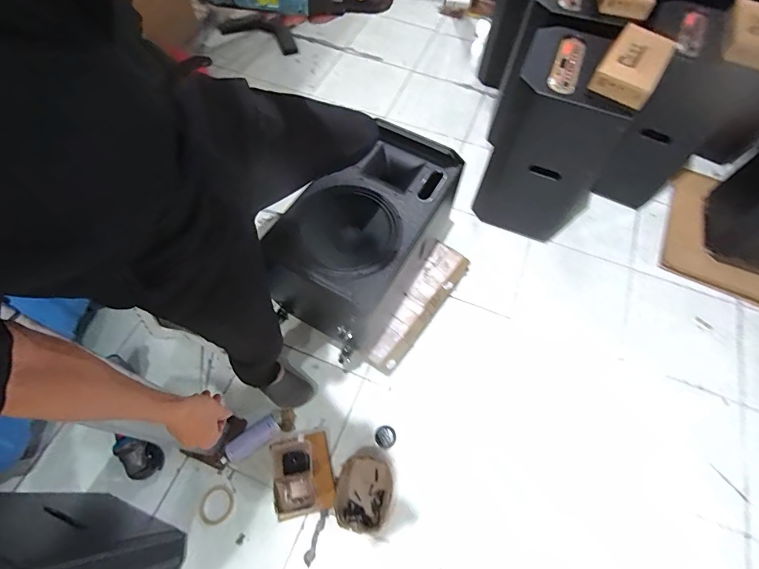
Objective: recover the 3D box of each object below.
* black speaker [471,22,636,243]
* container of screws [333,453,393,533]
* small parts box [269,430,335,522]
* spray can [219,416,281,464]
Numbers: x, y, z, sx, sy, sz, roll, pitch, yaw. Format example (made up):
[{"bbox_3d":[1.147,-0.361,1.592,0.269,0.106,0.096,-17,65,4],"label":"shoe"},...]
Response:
[{"bbox_3d":[0.605,-0.480,1.406,0.382,0.625,0.384,32,66,14],"label":"black speaker"},{"bbox_3d":[-0.045,0.600,1.140,0.164,0.059,0.195,5,62,0],"label":"container of screws"},{"bbox_3d":[-0.228,0.547,1.139,0.169,0.080,0.209,-12,64,-9],"label":"small parts box"},{"bbox_3d":[-0.388,0.472,1.183,0.187,0.067,0.073,-37,69,-19],"label":"spray can"}]

